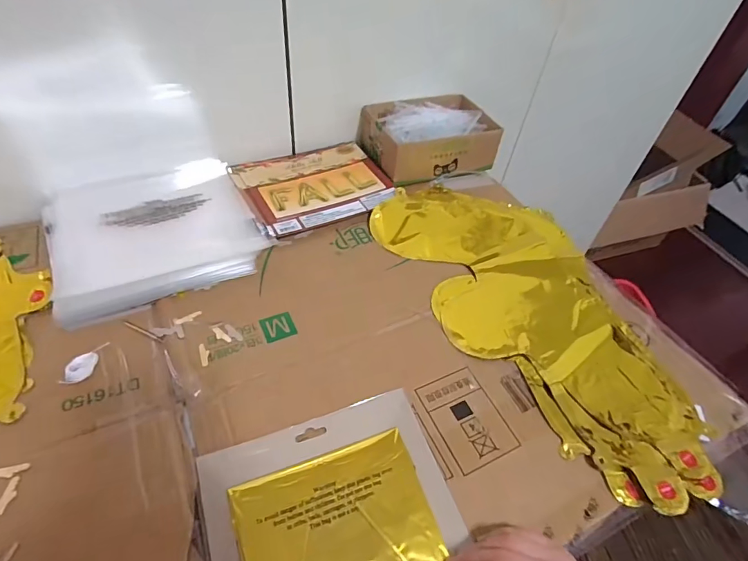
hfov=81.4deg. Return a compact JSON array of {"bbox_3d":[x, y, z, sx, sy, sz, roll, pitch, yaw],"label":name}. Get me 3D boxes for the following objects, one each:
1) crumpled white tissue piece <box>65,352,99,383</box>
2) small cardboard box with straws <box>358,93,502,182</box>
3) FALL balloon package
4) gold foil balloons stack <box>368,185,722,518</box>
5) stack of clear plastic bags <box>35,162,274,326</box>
[{"bbox_3d":[-0.275,0.082,0.410,0.020,0.011,0.030,13,48,5],"label":"crumpled white tissue piece"},{"bbox_3d":[0.088,-0.225,0.685,0.189,0.063,0.145,-17,52,-20],"label":"small cardboard box with straws"},{"bbox_3d":[-0.085,-0.141,0.627,0.203,0.013,0.173,-20,53,-22],"label":"FALL balloon package"},{"bbox_3d":[0.191,0.019,0.515,0.234,0.019,0.453,-21,54,-23],"label":"gold foil balloons stack"},{"bbox_3d":[-0.274,-0.069,0.545,0.227,0.025,0.230,-20,54,-23],"label":"stack of clear plastic bags"}]

